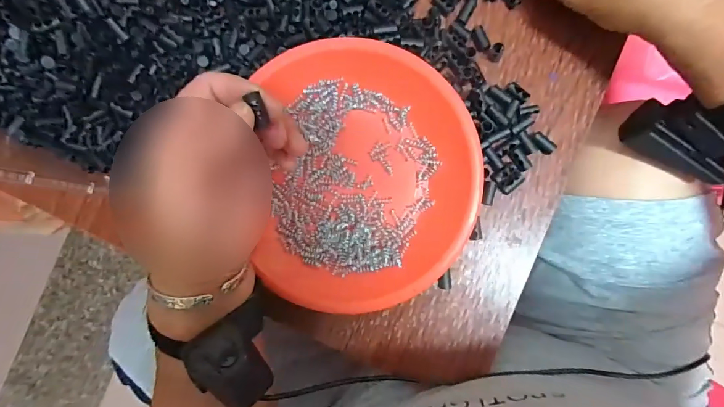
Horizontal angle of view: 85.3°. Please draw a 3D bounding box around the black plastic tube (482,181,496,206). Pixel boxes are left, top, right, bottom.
[{"bbox_3d":[0.097,-0.008,0.302,0.009,0.007,0.018,13,90,6],"label":"black plastic tube"}]

